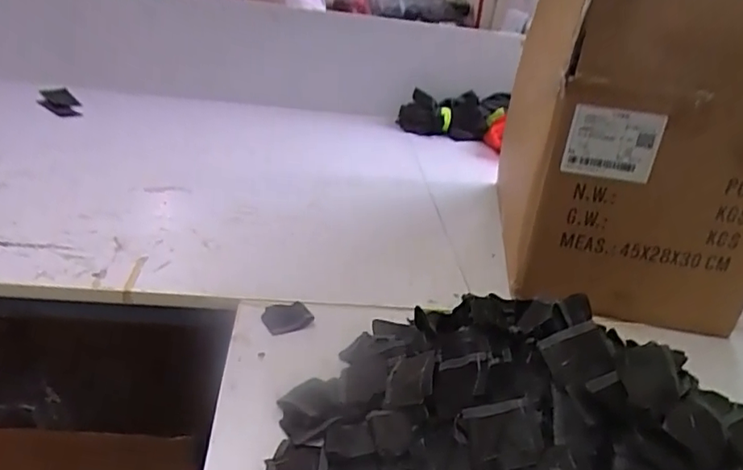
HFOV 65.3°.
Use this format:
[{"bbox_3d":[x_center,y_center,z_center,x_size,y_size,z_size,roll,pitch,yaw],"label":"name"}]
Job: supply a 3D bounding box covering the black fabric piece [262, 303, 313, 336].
[{"bbox_3d":[-0.100,0.097,0.681,0.054,0.008,0.043,-6,30,-25],"label":"black fabric piece"}]

